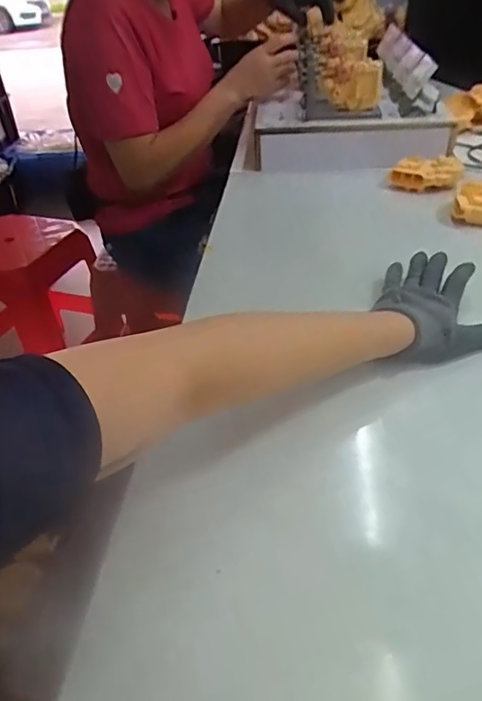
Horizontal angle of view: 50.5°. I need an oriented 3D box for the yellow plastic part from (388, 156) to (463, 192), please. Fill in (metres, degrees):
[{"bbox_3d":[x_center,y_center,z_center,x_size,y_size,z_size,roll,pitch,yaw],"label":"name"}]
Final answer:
[{"bbox_3d":[0.279,-0.268,0.773,0.103,0.040,0.042,-1,39,4],"label":"yellow plastic part"}]

